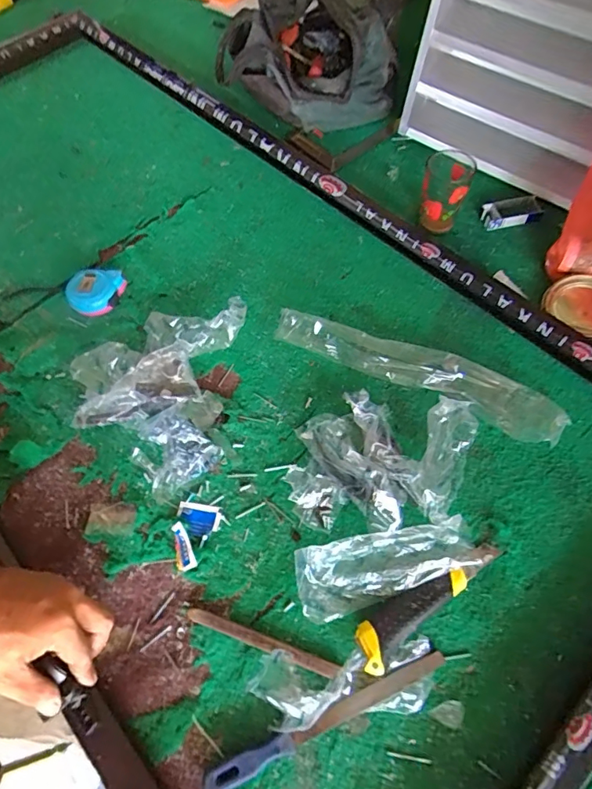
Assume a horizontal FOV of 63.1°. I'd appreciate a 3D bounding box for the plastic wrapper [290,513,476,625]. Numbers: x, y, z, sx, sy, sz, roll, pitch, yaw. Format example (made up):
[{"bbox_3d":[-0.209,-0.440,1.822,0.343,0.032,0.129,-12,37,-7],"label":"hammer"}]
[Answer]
[{"bbox_3d":[0.085,0.165,0.470,0.167,0.053,0.063,-16,63,-5],"label":"plastic wrapper"}]

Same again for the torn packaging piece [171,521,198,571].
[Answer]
[{"bbox_3d":[-0.120,0.161,0.509,0.020,0.011,0.050,-22,64,-9],"label":"torn packaging piece"}]

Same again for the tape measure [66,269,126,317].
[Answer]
[{"bbox_3d":[-0.274,-0.141,0.658,0.075,0.029,0.058,-4,62,0],"label":"tape measure"}]

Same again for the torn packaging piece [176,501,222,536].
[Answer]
[{"bbox_3d":[-0.108,0.136,0.525,0.049,0.006,0.033,11,63,8],"label":"torn packaging piece"}]

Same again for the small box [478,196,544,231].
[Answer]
[{"bbox_3d":[0.318,-0.268,0.708,0.089,0.017,0.038,-13,63,-4],"label":"small box"}]

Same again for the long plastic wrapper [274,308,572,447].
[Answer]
[{"bbox_3d":[0.141,-0.033,0.579,0.347,0.034,0.060,23,66,14],"label":"long plastic wrapper"}]

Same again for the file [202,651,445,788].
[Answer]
[{"bbox_3d":[0.029,0.290,0.429,0.232,0.015,0.020,-23,64,-9],"label":"file"}]

